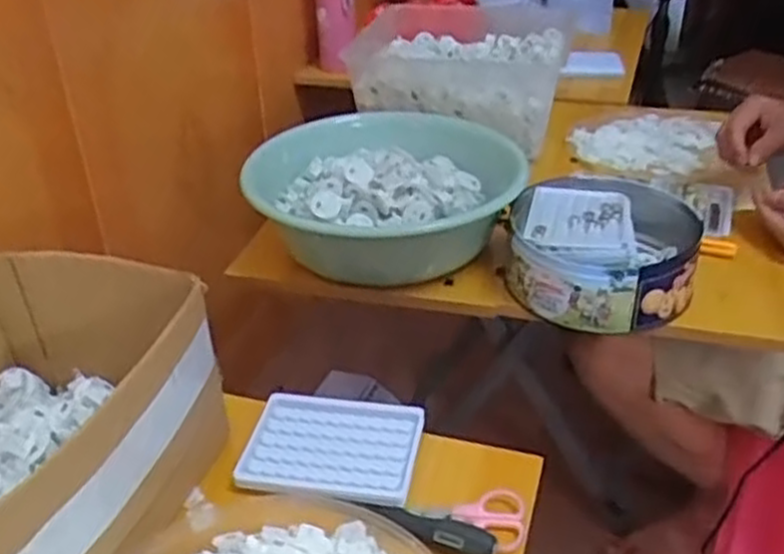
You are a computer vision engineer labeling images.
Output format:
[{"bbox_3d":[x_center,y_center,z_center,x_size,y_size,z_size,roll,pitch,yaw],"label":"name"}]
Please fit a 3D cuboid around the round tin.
[{"bbox_3d":[0.215,-0.031,0.816,0.177,0.081,0.198,5,33,9],"label":"round tin"}]

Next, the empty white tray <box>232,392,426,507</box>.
[{"bbox_3d":[-0.048,0.131,0.621,0.134,0.010,0.105,6,33,11],"label":"empty white tray"}]

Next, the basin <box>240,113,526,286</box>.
[{"bbox_3d":[-0.004,-0.082,0.873,0.301,0.107,0.259,1,33,3],"label":"basin"}]

